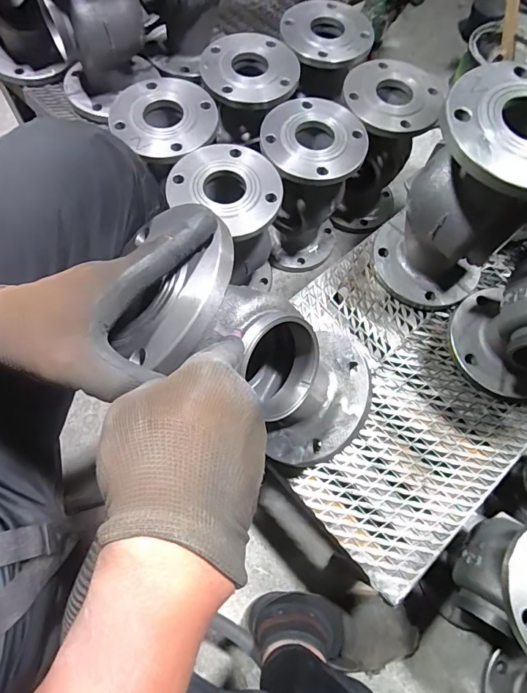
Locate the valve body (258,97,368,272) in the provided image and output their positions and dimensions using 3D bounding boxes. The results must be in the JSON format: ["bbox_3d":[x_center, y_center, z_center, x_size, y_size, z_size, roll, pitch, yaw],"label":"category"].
[{"bbox_3d":[0.079,-0.300,0.786,0.163,0.282,0.177,8,69,1],"label":"valve body"}]

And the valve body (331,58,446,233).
[{"bbox_3d":[0.226,-0.392,0.836,0.159,0.280,0.172,-10,70,-5],"label":"valve body"}]

